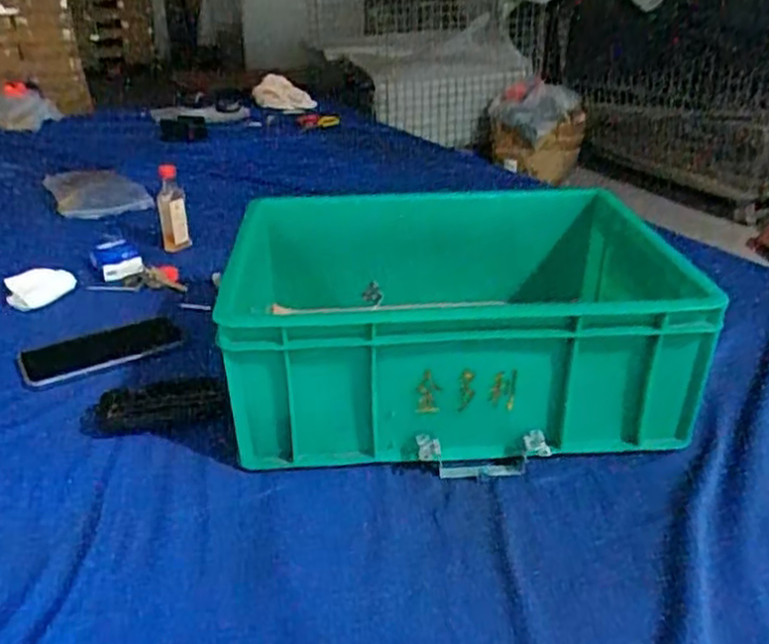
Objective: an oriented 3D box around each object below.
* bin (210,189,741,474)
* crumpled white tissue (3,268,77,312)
[{"bbox_3d":[0.067,-0.024,0.710,0.387,0.140,0.344,-2,28,-3],"label":"bin"},{"bbox_3d":[-0.414,-0.038,0.850,0.075,0.040,0.050,-14,31,-23],"label":"crumpled white tissue"}]

